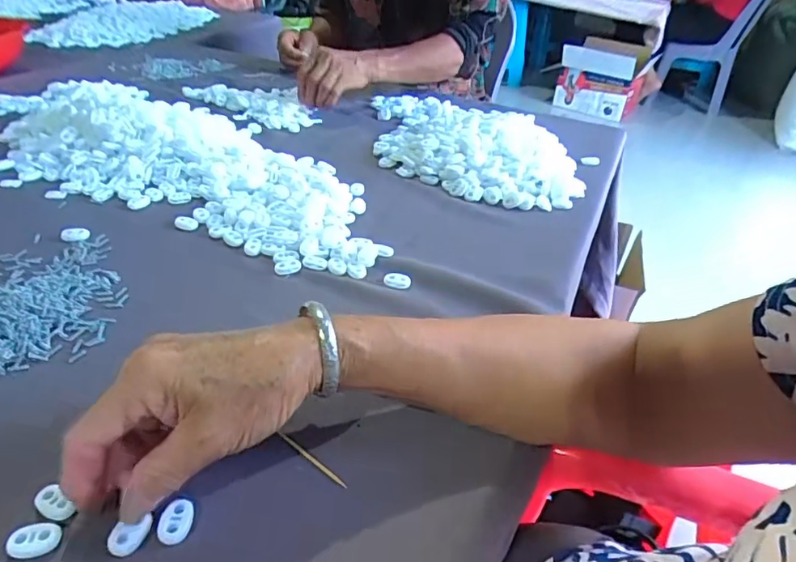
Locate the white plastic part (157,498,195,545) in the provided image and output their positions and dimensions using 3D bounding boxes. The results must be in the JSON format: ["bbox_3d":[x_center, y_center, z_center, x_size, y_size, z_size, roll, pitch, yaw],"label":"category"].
[{"bbox_3d":[-0.113,0.123,0.269,0.016,0.007,0.022,9,37,3],"label":"white plastic part"}]

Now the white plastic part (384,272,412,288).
[{"bbox_3d":[0.000,-0.001,0.446,0.023,0.008,0.012,7,36,0],"label":"white plastic part"}]

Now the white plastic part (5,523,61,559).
[{"bbox_3d":[-0.177,0.126,0.255,0.022,0.004,0.015,4,37,-4],"label":"white plastic part"}]

